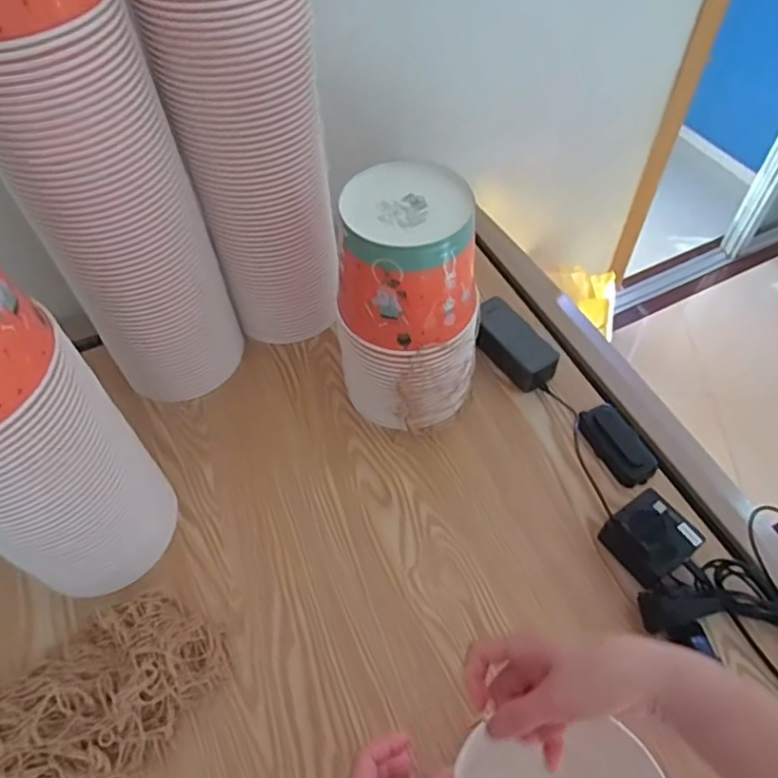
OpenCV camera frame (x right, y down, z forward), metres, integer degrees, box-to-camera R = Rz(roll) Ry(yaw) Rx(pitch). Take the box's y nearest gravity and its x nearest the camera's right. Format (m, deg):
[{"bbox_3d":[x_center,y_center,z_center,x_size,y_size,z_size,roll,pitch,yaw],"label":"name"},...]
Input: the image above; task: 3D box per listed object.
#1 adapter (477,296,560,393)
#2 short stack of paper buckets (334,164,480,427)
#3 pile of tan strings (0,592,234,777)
[{"bbox_3d":[0.165,-0.057,0.806,0.055,0.060,0.125,-30,58,-18],"label":"adapter"},{"bbox_3d":[0.023,-0.080,0.687,0.154,0.293,0.140,-1,54,2],"label":"short stack of paper buckets"},{"bbox_3d":[-0.300,0.310,0.561,0.299,0.062,0.150,-35,60,-21],"label":"pile of tan strings"}]

